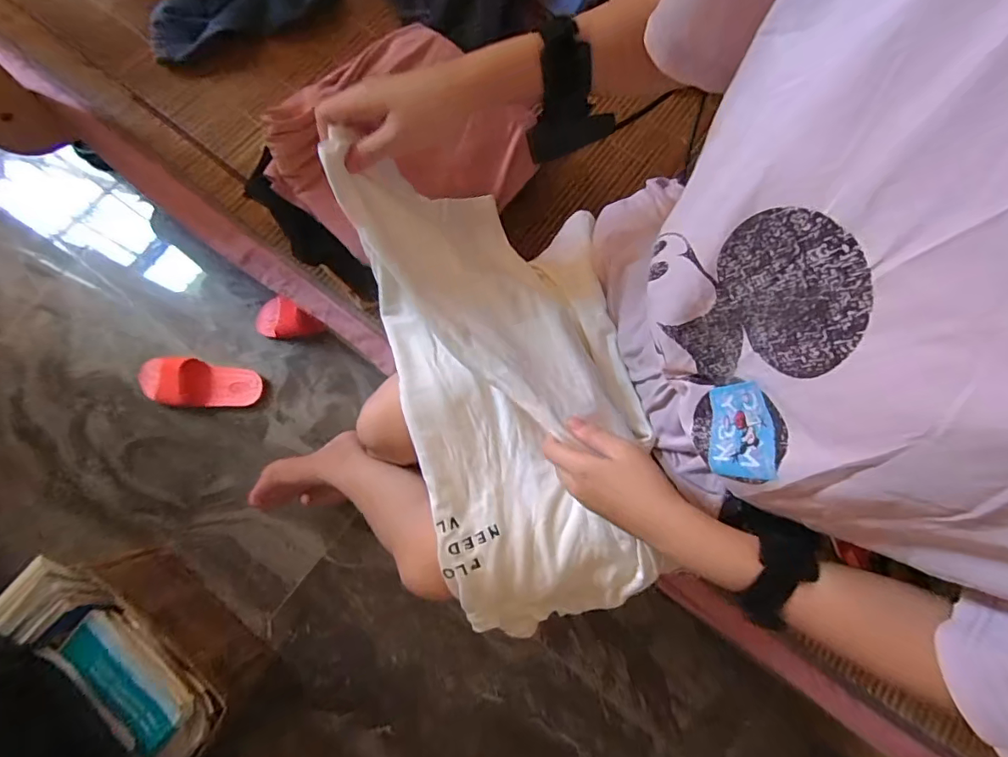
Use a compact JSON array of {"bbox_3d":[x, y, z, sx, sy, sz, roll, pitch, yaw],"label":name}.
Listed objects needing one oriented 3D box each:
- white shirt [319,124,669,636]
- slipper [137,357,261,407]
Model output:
[{"bbox_3d":[0.016,0.015,0.445,0.222,0.165,0.422,-16,80,-4],"label":"white shirt"},{"bbox_3d":[-0.596,0.008,0.926,0.233,0.056,0.090,7,79,0],"label":"slipper"}]

